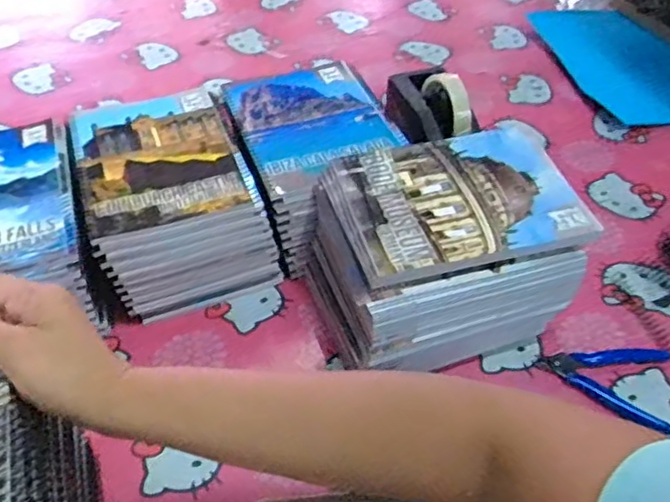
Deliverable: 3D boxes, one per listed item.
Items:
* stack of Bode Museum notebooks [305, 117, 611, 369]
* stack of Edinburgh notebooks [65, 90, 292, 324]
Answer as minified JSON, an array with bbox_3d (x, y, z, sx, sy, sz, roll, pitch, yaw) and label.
[{"bbox_3d":[0.100,0.008,0.597,0.220,0.145,0.176,-12,48,-12],"label":"stack of Bode Museum notebooks"},{"bbox_3d":[-0.169,-0.053,0.666,0.158,0.121,0.195,-16,49,-16],"label":"stack of Edinburgh notebooks"}]

